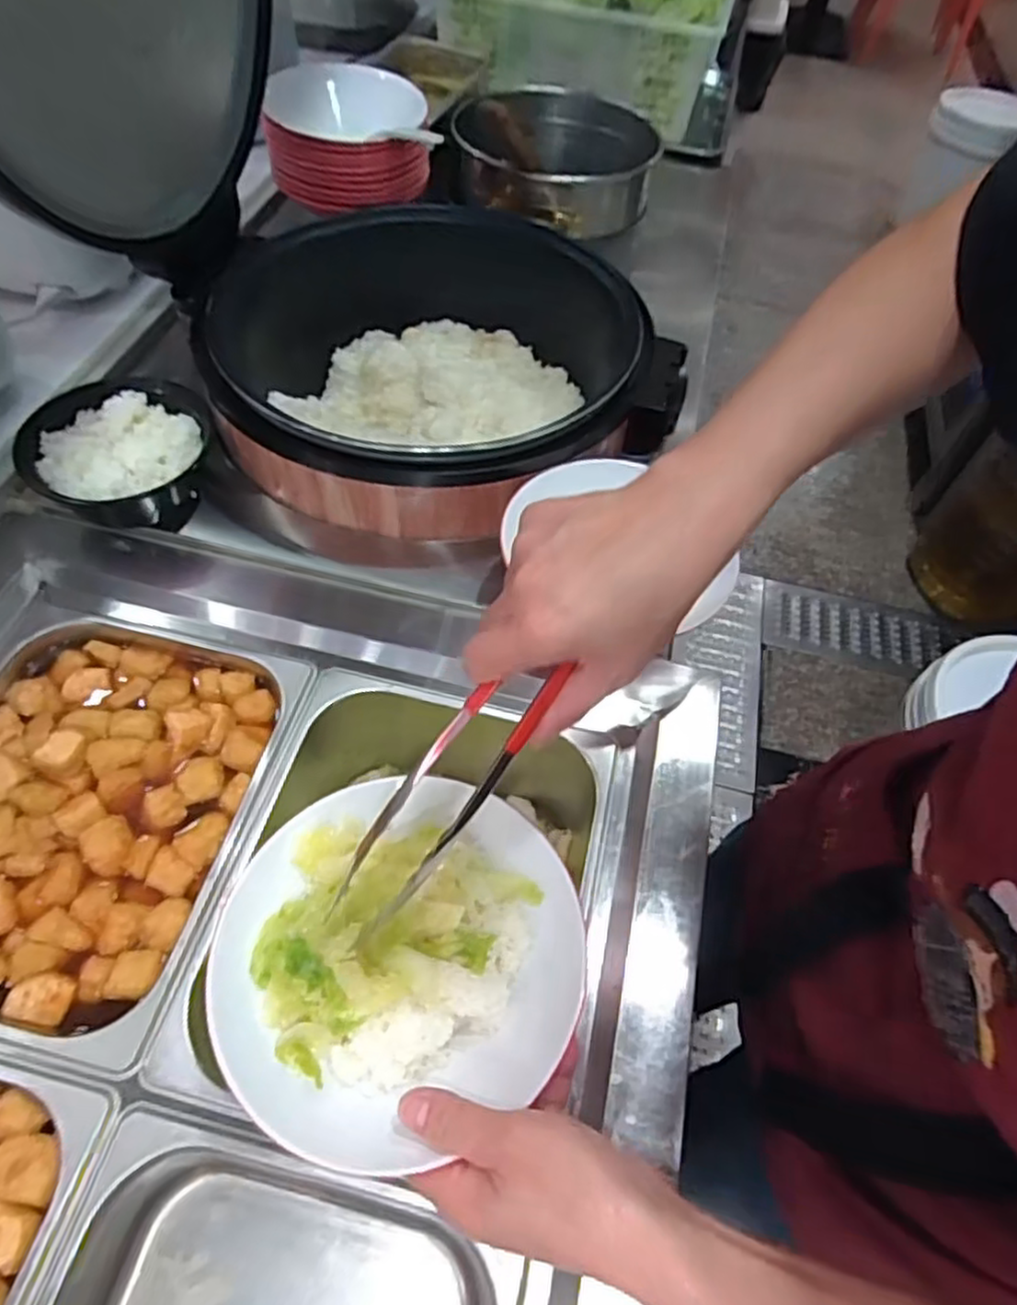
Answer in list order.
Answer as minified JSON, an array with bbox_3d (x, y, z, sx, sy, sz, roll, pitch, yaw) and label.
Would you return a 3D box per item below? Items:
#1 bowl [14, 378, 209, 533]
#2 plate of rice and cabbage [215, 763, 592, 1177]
[{"bbox_3d":[-0.369,-0.186,0.692,0.146,0.081,0.154,1,57,-2],"label":"bowl"},{"bbox_3d":[-0.062,0.158,0.396,0.193,0.044,0.183,2,55,-2],"label":"plate of rice and cabbage"}]

